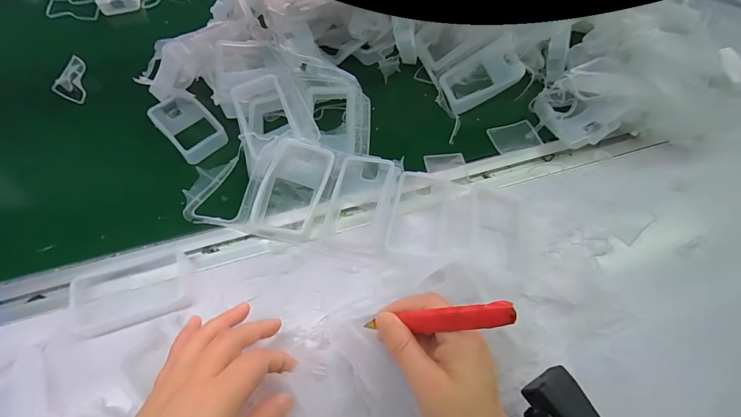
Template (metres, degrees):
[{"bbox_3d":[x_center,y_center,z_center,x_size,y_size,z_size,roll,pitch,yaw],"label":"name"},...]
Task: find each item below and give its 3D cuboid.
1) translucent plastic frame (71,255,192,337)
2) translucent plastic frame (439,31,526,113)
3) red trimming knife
[{"bbox_3d":[-0.213,0.075,0.329,0.091,0.019,0.057,-19,64,-11],"label":"translucent plastic frame"},{"bbox_3d":[0.139,-0.166,0.453,0.104,0.011,0.059,-31,71,9],"label":"translucent plastic frame"},{"bbox_3d":[0.040,0.077,0.249,0.117,0.012,0.013,-20,50,39],"label":"red trimming knife"}]

